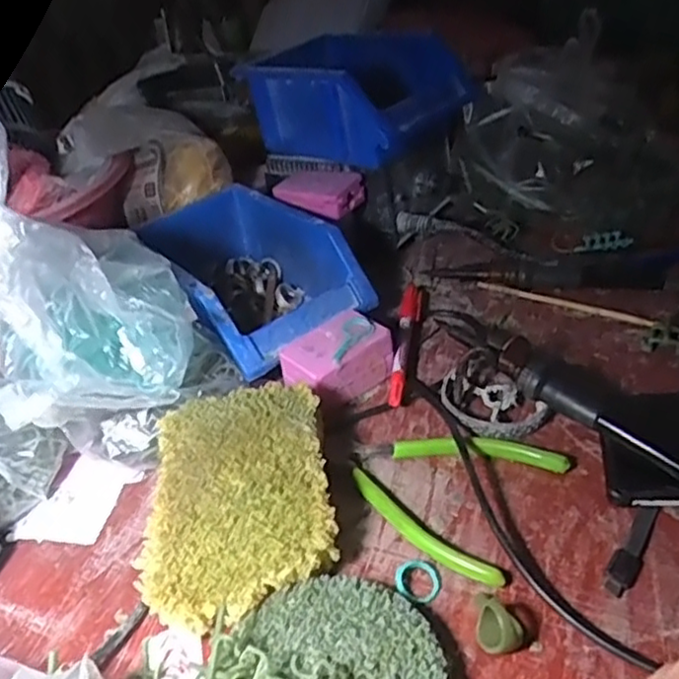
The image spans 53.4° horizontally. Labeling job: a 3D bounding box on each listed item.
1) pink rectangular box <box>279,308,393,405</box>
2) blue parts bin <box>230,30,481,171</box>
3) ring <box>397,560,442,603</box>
[{"bbox_3d":[-0.002,0.015,0.472,0.069,0.039,0.045,-32,43,-29],"label":"pink rectangular box"},{"bbox_3d":[0.017,-0.211,0.601,0.119,0.092,0.170,-34,44,-31],"label":"blue parts bin"},{"bbox_3d":[0.040,0.123,0.346,0.022,0.007,0.022,-5,37,4],"label":"ring"}]

